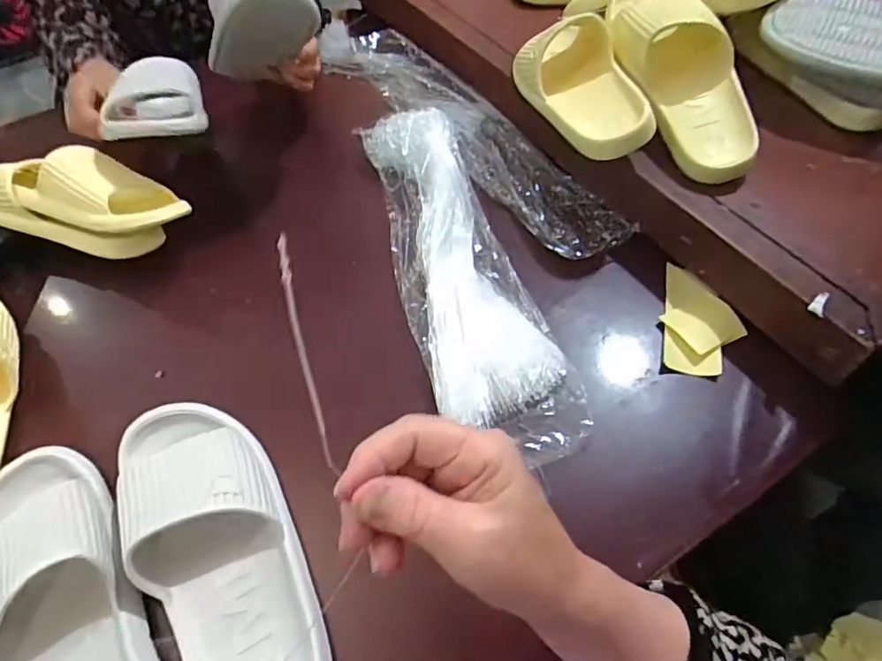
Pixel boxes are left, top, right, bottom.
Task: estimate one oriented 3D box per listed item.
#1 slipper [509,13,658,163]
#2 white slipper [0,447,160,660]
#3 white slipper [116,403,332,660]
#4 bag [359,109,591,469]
[{"bbox_3d":[0.150,-0.275,0.599,0.087,0.086,0.229,-14,55,-7],"label":"slipper"},{"bbox_3d":[-0.284,0.200,0.397,0.103,0.076,0.263,-27,63,-15],"label":"white slipper"},{"bbox_3d":[-0.172,0.165,0.416,0.120,0.064,0.288,-30,58,-17],"label":"white slipper"},{"bbox_3d":[0.012,-0.079,0.589,0.129,0.044,0.466,-16,55,-8],"label":"bag"}]

